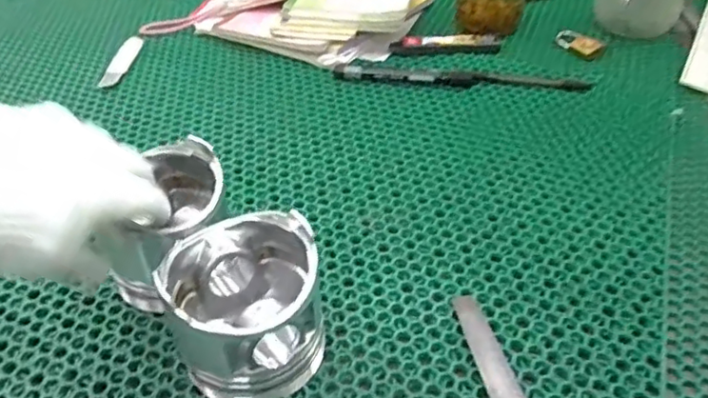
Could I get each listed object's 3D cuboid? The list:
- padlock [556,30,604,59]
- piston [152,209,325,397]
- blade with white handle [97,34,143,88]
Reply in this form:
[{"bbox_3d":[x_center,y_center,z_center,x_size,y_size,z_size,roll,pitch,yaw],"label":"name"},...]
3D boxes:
[{"bbox_3d":[0.257,-0.178,0.684,0.055,0.009,0.029,32,52,31],"label":"padlock"},{"bbox_3d":[-0.064,0.068,0.365,0.088,0.084,0.092,-21,46,-20],"label":"piston"},{"bbox_3d":[-0.263,-0.158,0.677,0.022,0.009,0.097,2,43,4],"label":"blade with white handle"}]

